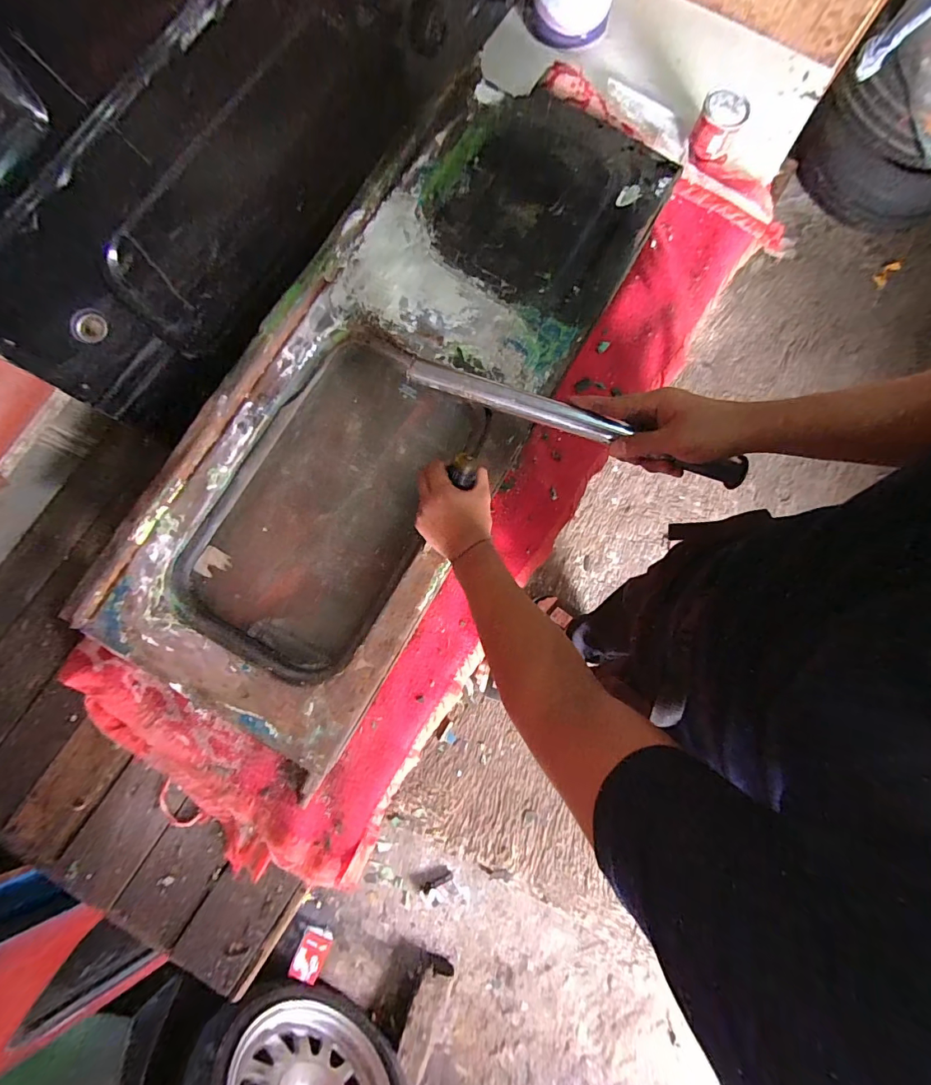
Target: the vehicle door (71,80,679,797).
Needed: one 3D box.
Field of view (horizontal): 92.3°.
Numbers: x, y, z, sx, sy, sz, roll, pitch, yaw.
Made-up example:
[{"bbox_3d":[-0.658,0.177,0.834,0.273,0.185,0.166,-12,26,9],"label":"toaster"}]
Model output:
[{"bbox_3d":[-0.085,-0.221,0.621,0.358,0.062,0.975,30,84,6],"label":"vehicle door"}]

